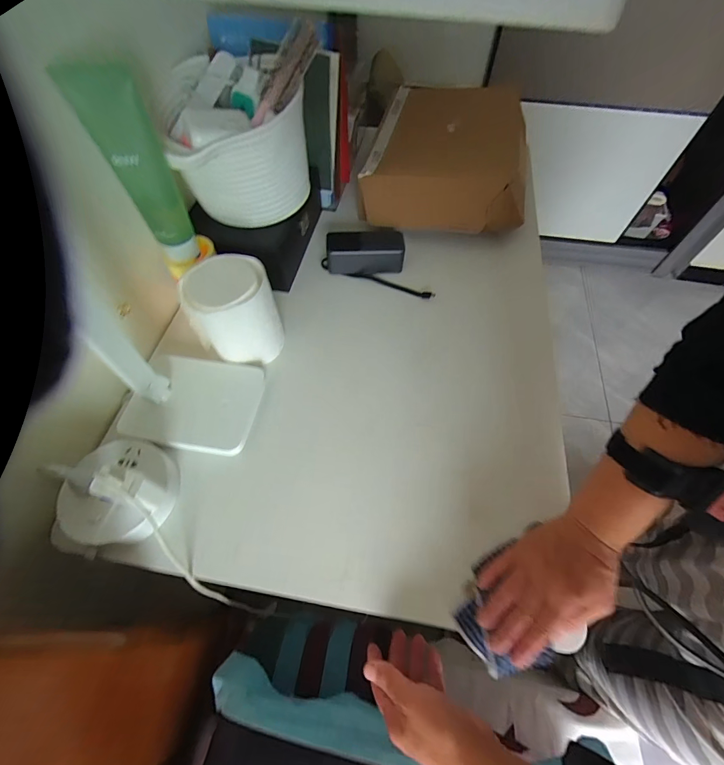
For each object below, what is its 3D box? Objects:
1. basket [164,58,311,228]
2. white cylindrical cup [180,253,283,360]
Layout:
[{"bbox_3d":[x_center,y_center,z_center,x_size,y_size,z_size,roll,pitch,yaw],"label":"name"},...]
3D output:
[{"bbox_3d":[-0.165,-0.325,0.508,0.167,0.143,0.166,-12,61,-5],"label":"basket"},{"bbox_3d":[-0.163,-0.099,0.474,0.092,0.104,0.101,1,61,3],"label":"white cylindrical cup"}]

